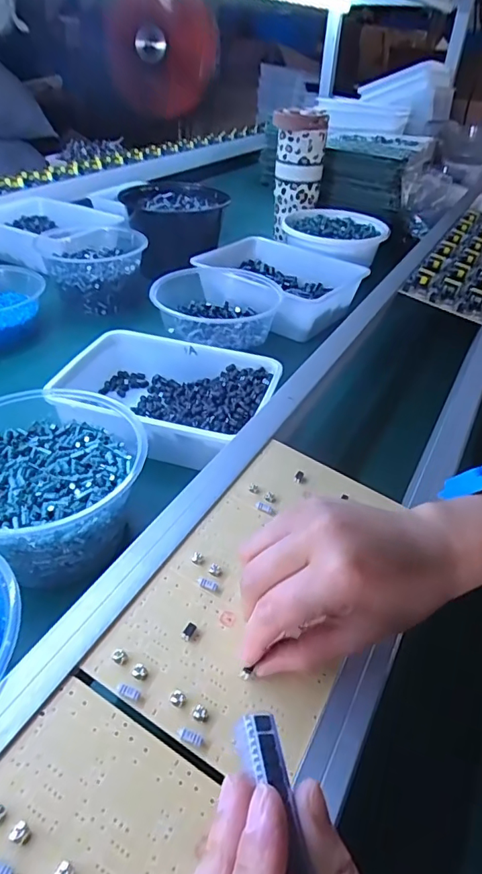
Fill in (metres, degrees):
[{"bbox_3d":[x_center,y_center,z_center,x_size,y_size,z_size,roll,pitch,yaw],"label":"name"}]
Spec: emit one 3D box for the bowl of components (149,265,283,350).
[{"bbox_3d":[-0.024,-0.160,0.606,0.135,0.060,0.167,16,41,14],"label":"bowl of components"}]

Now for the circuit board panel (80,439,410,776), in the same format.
[{"bbox_3d":[0.019,0.079,0.294,0.106,0.005,0.202,27,45,15],"label":"circuit board panel"}]

